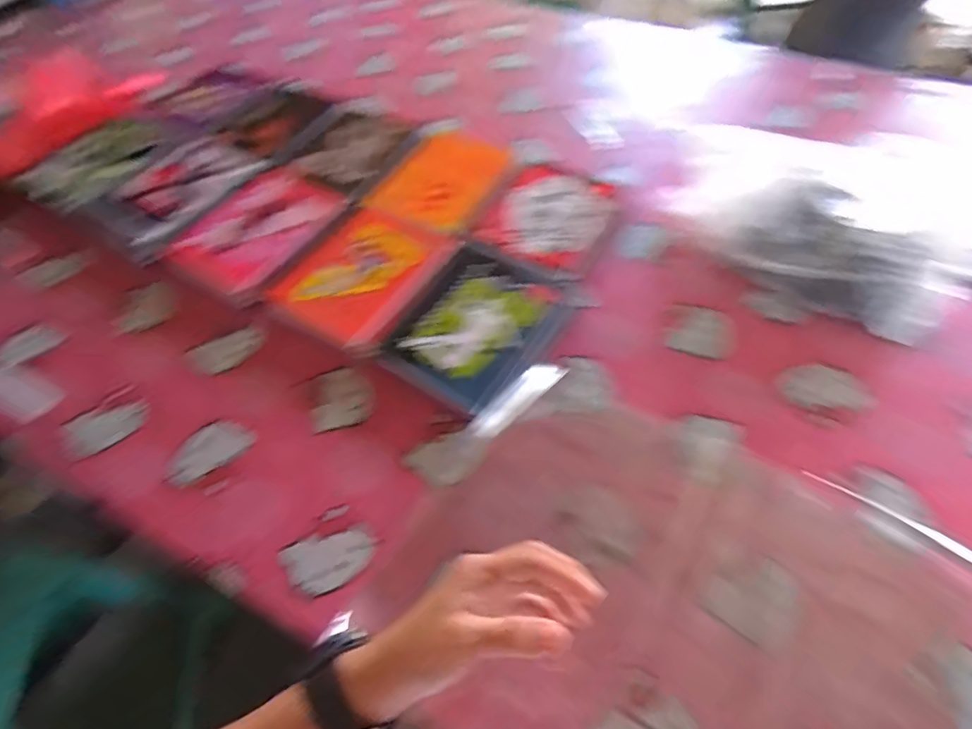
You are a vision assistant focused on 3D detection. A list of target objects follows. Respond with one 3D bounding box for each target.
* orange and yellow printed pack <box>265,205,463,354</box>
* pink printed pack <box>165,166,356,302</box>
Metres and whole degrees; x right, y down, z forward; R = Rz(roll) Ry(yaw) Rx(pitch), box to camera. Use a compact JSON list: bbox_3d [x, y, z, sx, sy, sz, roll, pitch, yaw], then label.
[{"bbox_3d":[-0.161,-0.117,0.710,0.171,0.032,0.199,30,62,21],"label":"orange and yellow printed pack"},{"bbox_3d":[-0.313,-0.200,0.781,0.178,0.030,0.238,24,61,18],"label":"pink printed pack"}]

